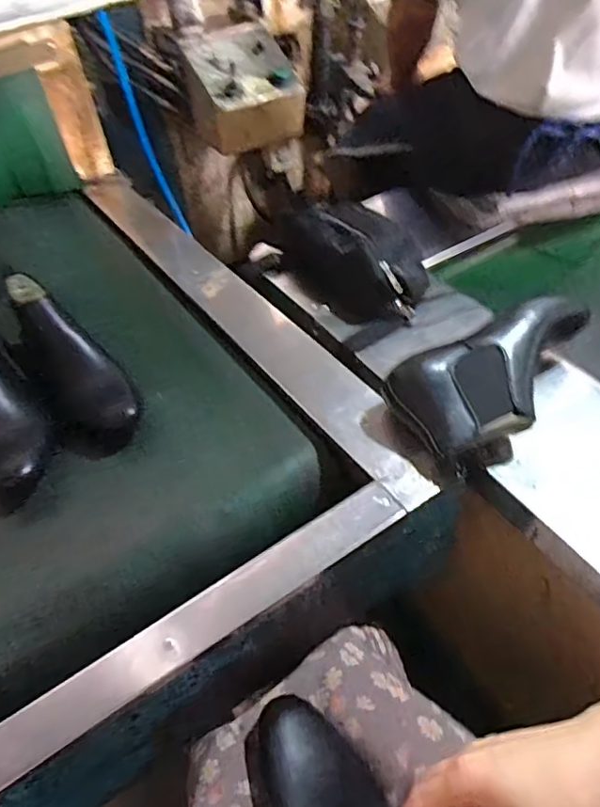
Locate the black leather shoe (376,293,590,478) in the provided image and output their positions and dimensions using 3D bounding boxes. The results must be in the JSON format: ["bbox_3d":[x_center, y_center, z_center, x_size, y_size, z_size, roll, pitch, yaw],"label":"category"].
[{"bbox_3d":[0.234,-0.036,0.632,0.277,0.071,0.123,-26,49,-21],"label":"black leather shoe"}]

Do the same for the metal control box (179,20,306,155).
[{"bbox_3d":[-0.138,-0.782,1.414,0.249,0.207,0.207,-26,50,-21],"label":"metal control box"}]

